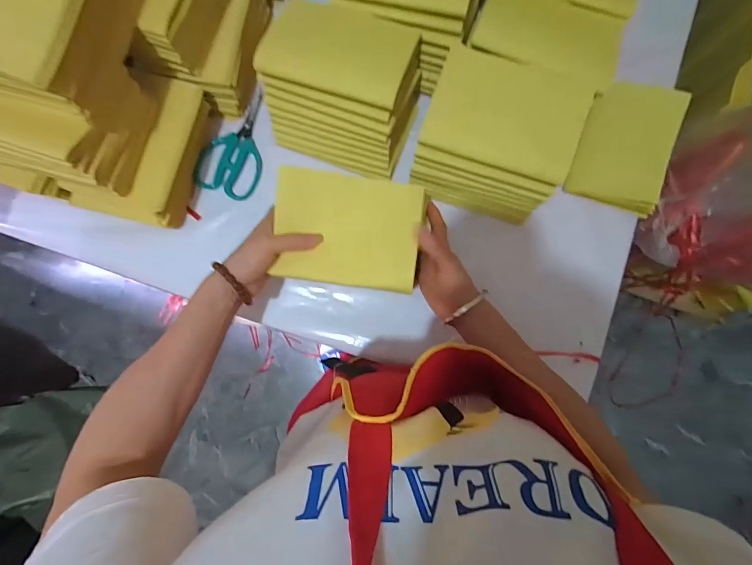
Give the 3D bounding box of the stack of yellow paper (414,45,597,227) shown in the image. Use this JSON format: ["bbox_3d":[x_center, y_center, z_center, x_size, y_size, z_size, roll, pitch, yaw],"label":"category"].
[{"bbox_3d":[0.134,-0.162,0.430,0.162,0.109,0.134,21,83,2],"label":"stack of yellow paper"}]

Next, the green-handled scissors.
[{"bbox_3d":[-0.180,-0.191,0.498,0.077,0.018,0.153,21,83,2],"label":"green-handled scissors"}]

